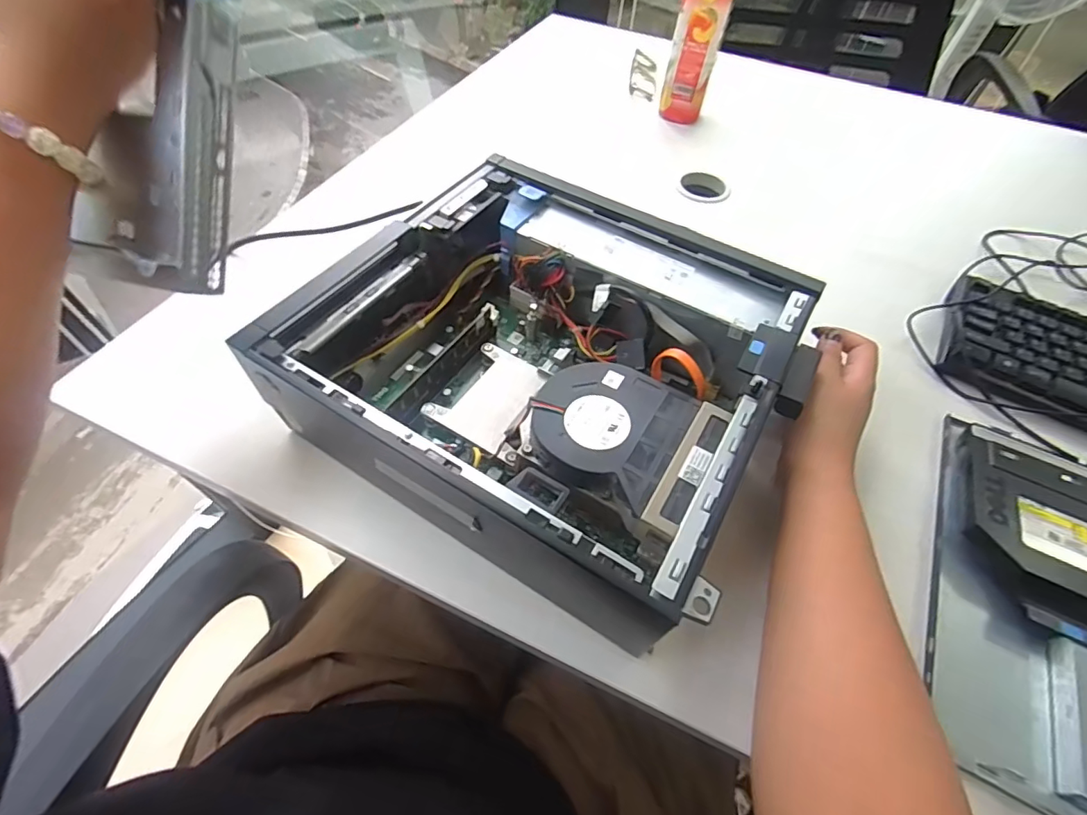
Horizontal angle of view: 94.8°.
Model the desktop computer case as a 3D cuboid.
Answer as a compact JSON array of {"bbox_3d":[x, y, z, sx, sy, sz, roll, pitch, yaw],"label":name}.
[{"bbox_3d":[0.006,-0.040,0.382,0.309,0.086,0.284,29,58,17],"label":"desktop computer case"}]

